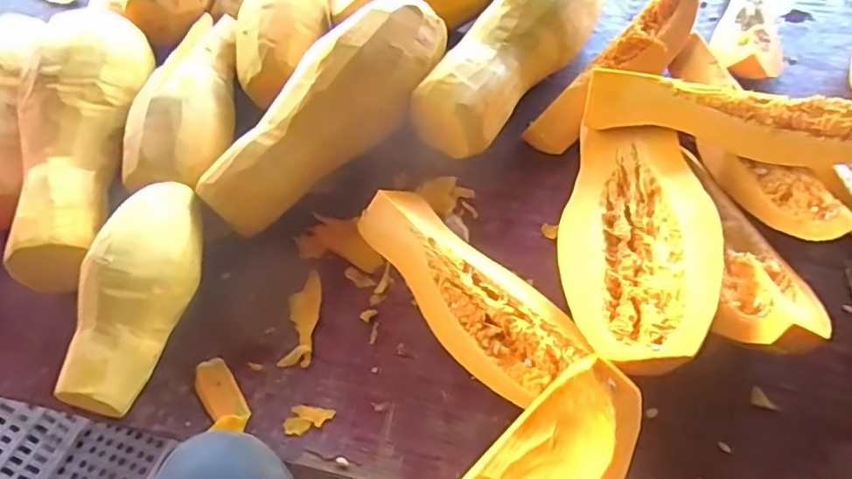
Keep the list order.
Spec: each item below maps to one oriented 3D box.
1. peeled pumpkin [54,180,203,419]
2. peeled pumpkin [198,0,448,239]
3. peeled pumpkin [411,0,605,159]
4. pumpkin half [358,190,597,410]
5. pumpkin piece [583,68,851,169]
[{"bbox_3d":[-0.294,0.055,0.614,0.090,0.102,0.241,3,55,7],"label":"peeled pumpkin"},{"bbox_3d":[-0.115,-0.155,0.706,0.113,0.095,0.352,38,80,27],"label":"peeled pumpkin"},{"bbox_3d":[0.112,-0.246,0.744,0.100,0.099,0.340,32,63,24],"label":"peeled pumpkin"},{"bbox_3d":[0.040,0.055,0.607,0.100,0.066,0.294,-36,60,-19],"label":"pumpkin half"},{"bbox_3d":[0.333,-0.133,0.648,0.306,0.056,0.057,13,57,14],"label":"pumpkin piece"}]

